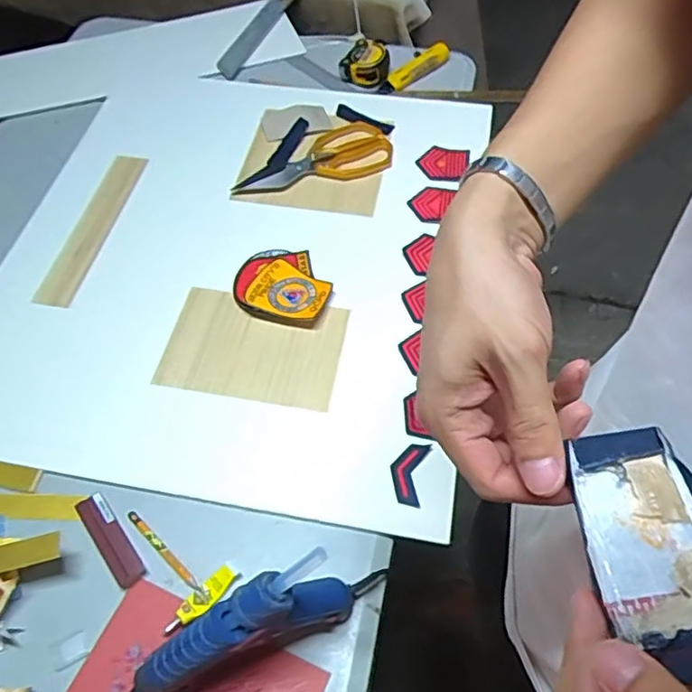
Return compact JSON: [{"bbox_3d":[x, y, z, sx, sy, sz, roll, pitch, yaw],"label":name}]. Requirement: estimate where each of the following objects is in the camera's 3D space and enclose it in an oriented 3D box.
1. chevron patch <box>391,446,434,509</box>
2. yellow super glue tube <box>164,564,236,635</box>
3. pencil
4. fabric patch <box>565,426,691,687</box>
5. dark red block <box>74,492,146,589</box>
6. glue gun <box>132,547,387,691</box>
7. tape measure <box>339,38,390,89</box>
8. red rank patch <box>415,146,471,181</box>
[{"bbox_3d":[0.062,0.124,0.617,0.032,0.007,0.062,14,61,4],"label":"chevron patch"},{"bbox_3d":[-0.130,0.226,0.556,0.022,0.009,0.072,33,63,23],"label":"yellow super glue tube"},{"bbox_3d":[-0.171,0.191,0.585,0.101,0.005,0.009,37,65,25],"label":"pencil"},{"bbox_3d":[0.127,0.080,0.256,0.059,0.009,0.096,-6,55,0],"label":"fabric patch"},{"bbox_3d":[-0.222,0.181,0.587,0.028,0.014,0.092,-33,60,-18],"label":"dark red block"},{"bbox_3d":[-0.068,0.215,0.486,0.211,0.136,0.032,-19,56,-9],"label":"glue gun"},{"bbox_3d":[0.030,-0.443,0.982,0.076,0.032,0.089,1,56,4],"label":"tape measure"},{"bbox_3d":[0.136,-0.253,0.869,0.072,0.009,0.068,7,61,2],"label":"red rank patch"}]

